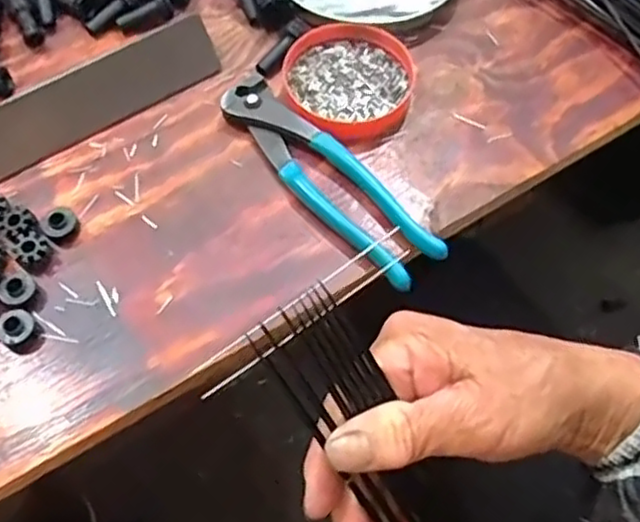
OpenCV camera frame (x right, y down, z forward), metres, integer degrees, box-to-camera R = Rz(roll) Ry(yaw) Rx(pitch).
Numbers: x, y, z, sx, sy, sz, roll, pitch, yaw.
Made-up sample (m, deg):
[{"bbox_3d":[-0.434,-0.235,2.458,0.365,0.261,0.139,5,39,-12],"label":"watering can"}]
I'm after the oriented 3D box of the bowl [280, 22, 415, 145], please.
[{"bbox_3d":[0.016,-0.110,0.423,0.079,0.014,0.080,0,62,0],"label":"bowl"}]

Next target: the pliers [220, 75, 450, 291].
[{"bbox_3d":[0.003,-0.049,0.391,0.038,0.014,0.160,-37,68,-18],"label":"pliers"}]

